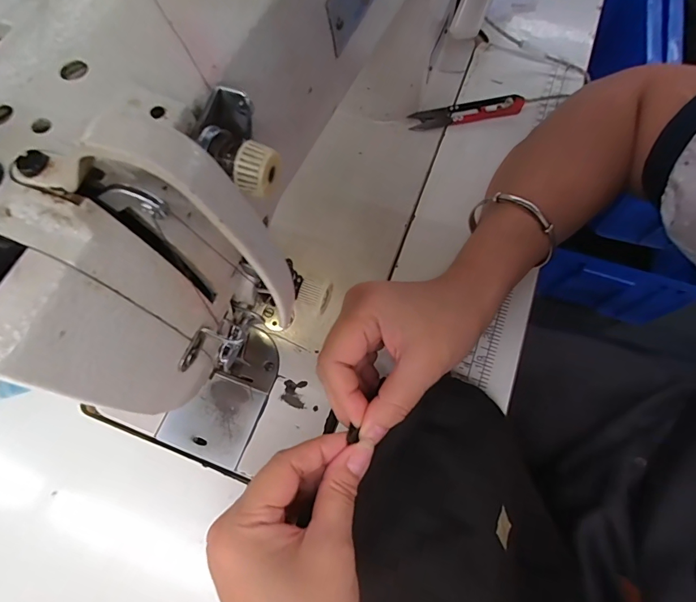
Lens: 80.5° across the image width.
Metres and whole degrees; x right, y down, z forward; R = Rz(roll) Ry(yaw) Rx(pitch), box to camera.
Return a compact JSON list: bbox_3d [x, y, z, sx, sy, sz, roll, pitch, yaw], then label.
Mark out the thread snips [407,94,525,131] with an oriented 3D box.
[{"bbox_3d":[0.116,-0.186,0.399,0.109,0.012,0.026,-10,69,-2],"label":"thread snips"}]

